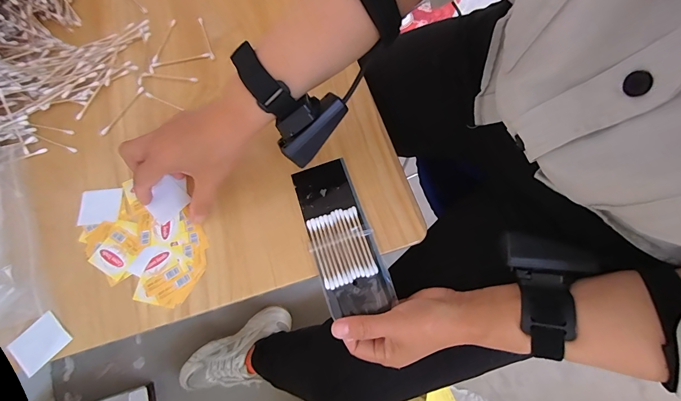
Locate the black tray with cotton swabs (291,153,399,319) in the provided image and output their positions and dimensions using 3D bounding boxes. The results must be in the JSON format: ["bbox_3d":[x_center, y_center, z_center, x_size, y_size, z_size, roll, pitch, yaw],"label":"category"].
[{"bbox_3d":[-0.001,0.034,0.337,0.064,0.011,0.160,-17,70,-9],"label":"black tray with cotton swabs"}]

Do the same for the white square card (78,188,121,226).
[{"bbox_3d":[-0.256,0.006,0.352,0.042,0.004,0.037,-5,69,-4],"label":"white square card"}]

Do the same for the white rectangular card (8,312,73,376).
[{"bbox_3d":[-0.281,0.132,0.306,0.037,0.004,0.043,39,76,13],"label":"white rectangular card"}]

